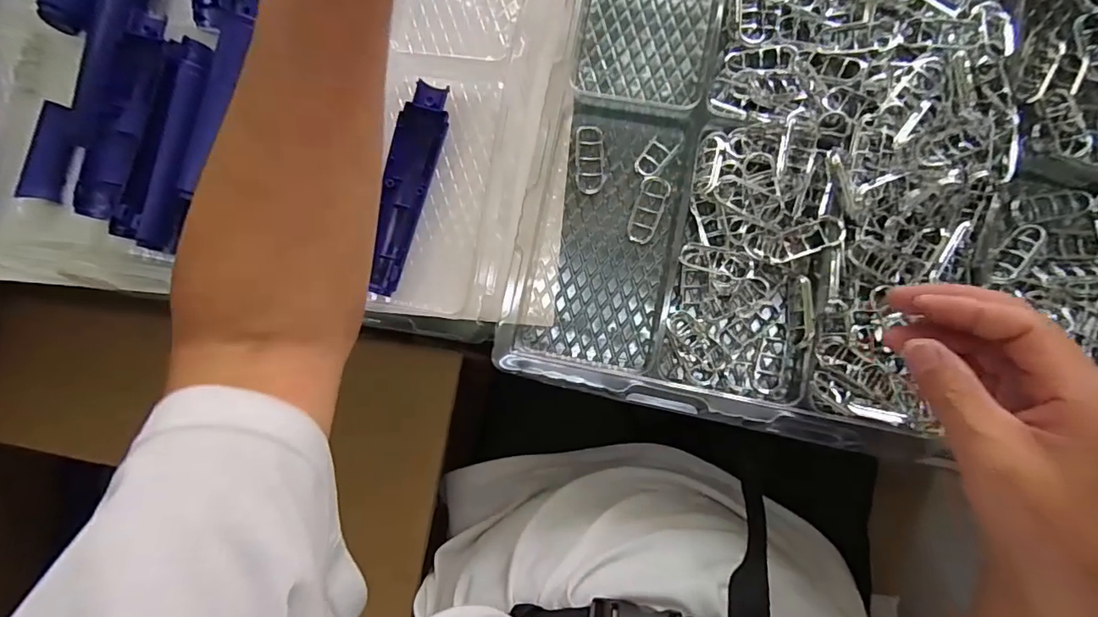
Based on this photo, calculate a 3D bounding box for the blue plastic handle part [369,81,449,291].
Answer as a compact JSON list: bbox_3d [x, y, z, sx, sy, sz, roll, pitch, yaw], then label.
[{"bbox_3d":[-0.112,-0.093,0.406,0.035,0.018,0.164,17,87,7],"label":"blue plastic handle part"}]

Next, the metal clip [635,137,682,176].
[{"bbox_3d":[0.082,-0.118,0.399,0.021,0.008,0.041,39,89,8],"label":"metal clip"}]

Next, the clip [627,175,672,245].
[{"bbox_3d":[0.077,-0.076,0.398,0.023,0.008,0.053,18,87,7],"label":"clip"}]

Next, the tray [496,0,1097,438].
[{"bbox_3d":[0.275,-0.121,0.376,0.535,0.050,0.424,11,86,6],"label":"tray"}]

